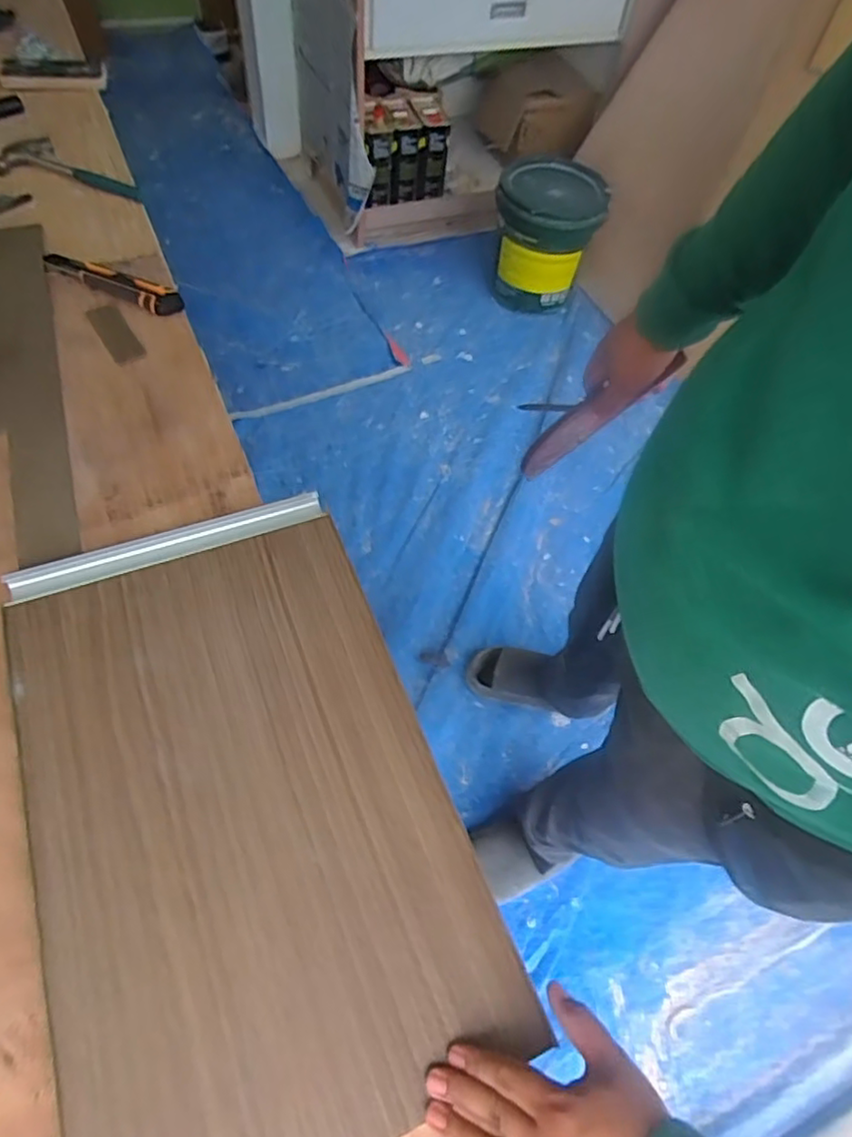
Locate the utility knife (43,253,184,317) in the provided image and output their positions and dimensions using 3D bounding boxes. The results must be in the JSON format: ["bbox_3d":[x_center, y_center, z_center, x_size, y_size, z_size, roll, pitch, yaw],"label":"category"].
[{"bbox_3d":[-0.439,-0.399,0.877,0.234,0.018,0.041,26,61,11],"label":"utility knife"}]

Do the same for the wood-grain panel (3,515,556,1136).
[{"bbox_3d":[-0.154,0.191,0.527,0.316,0.030,0.495,-19,61,-13],"label":"wood-grain panel"}]

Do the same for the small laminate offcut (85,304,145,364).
[{"bbox_3d":[-0.416,-0.316,0.842,0.041,0.008,0.120,-29,66,-20],"label":"small laminate offcut"}]

